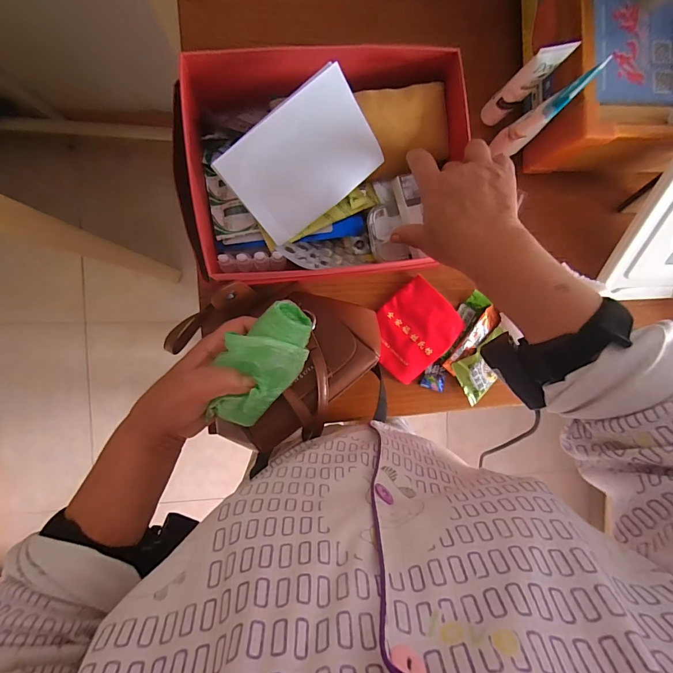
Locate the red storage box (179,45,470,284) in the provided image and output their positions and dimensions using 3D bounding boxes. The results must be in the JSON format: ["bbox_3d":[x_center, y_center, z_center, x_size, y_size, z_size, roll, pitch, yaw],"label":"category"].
[{"bbox_3d":[-0.005,-0.179,0.392,0.278,0.085,0.225,-5,95,-8],"label":"red storage box"}]

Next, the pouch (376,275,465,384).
[{"bbox_3d":[0.101,-0.007,0.482,0.115,0.014,0.099,-42,98,-4],"label":"pouch"}]

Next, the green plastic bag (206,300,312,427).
[{"bbox_3d":[-0.066,0.028,0.318,0.059,0.043,0.118,28,100,-9],"label":"green plastic bag"}]

